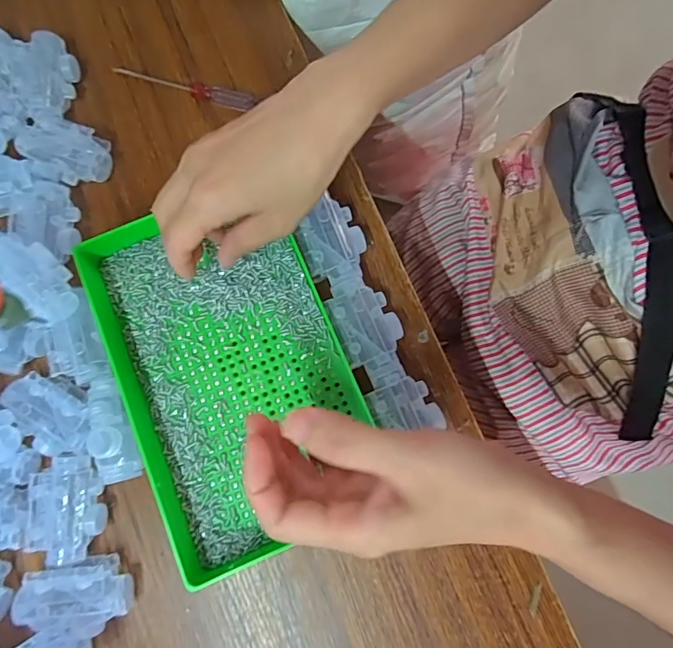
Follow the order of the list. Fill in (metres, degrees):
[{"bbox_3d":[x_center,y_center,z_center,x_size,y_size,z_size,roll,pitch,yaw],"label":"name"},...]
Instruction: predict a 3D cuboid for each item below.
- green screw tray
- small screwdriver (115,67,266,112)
[{"bbox_3d":[-0.075,0.032,0.338,0.153,0.024,0.238,-22,81,-5],"label":"green screw tray"},{"bbox_3d":[-0.125,-0.192,0.396,0.127,0.019,0.013,17,81,5],"label":"small screwdriver"}]

